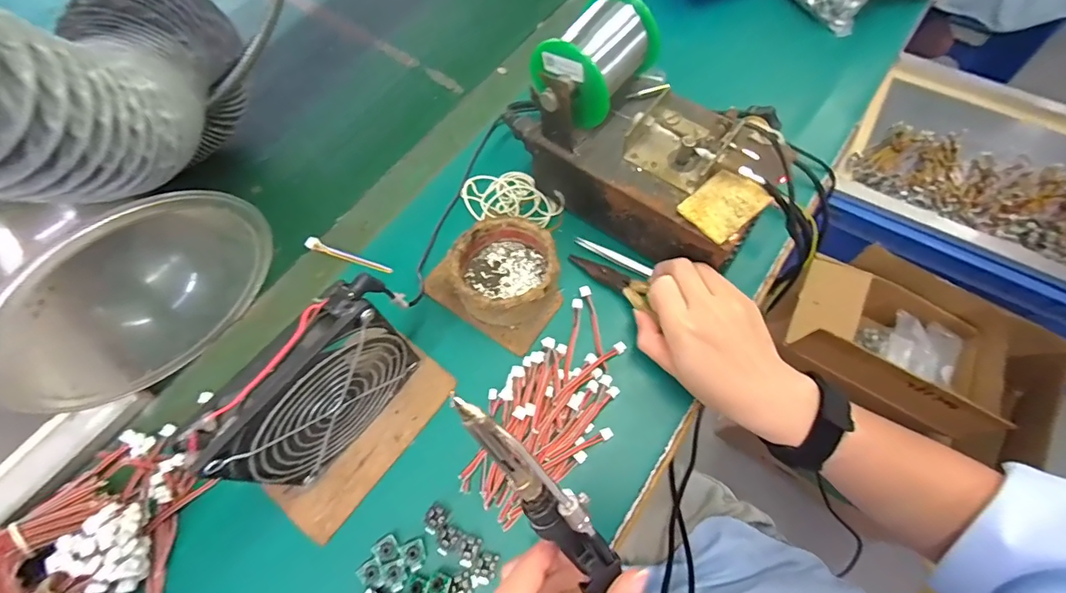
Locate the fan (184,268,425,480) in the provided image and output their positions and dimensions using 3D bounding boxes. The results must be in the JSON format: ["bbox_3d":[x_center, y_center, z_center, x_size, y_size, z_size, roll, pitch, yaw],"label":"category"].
[{"bbox_3d":[-0.130,0.060,0.301,0.027,0.128,0.123,36,72,16],"label":"fan"}]

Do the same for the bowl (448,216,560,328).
[{"bbox_3d":[-0.023,-0.021,0.380,0.081,0.043,0.082,-1,66,1],"label":"bowl"}]

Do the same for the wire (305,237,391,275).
[{"bbox_3d":[-0.166,-0.036,0.415,0.086,0.005,0.012,21,68,10],"label":"wire"}]

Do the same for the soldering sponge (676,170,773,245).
[{"bbox_3d":[0.140,-0.068,0.337,0.055,0.007,0.043,-37,70,-14],"label":"soldering sponge"}]

